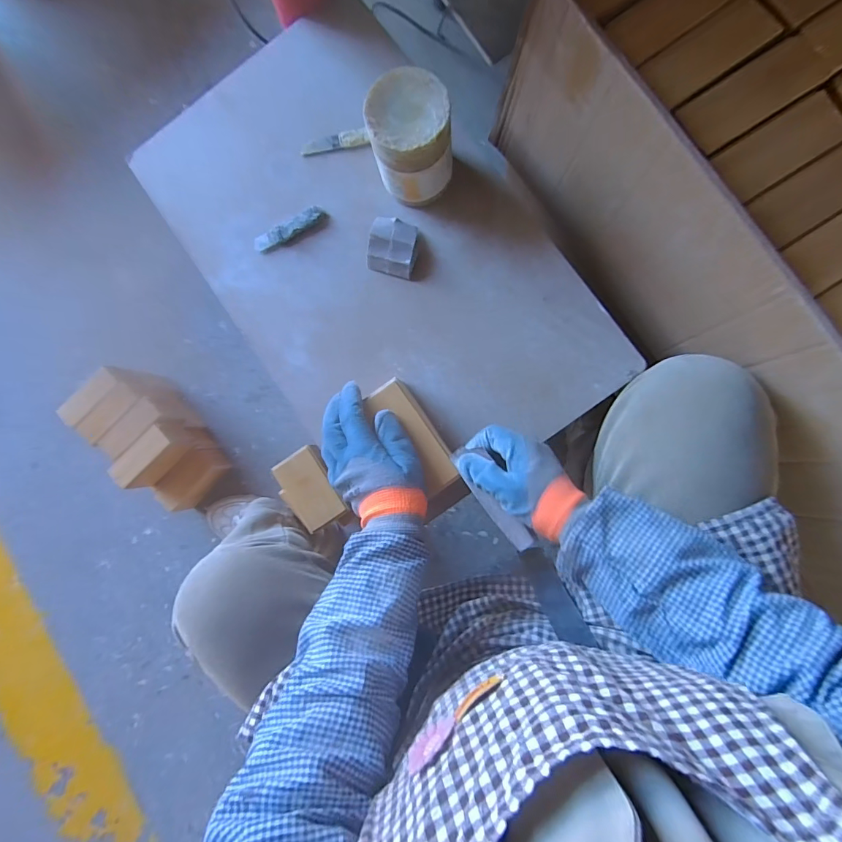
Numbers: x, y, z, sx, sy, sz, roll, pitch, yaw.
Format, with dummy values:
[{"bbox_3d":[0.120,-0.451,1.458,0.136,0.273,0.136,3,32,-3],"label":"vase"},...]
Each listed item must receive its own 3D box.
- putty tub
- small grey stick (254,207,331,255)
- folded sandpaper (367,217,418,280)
[{"bbox_3d":[-0.009,-0.293,0.469,0.080,0.105,0.081,0,87,5],"label":"putty tub"},{"bbox_3d":[-0.158,-0.231,0.529,0.093,0.008,0.021,-27,85,3],"label":"small grey stick"},{"bbox_3d":[-0.032,-0.203,0.510,0.054,0.019,0.060,15,88,6],"label":"folded sandpaper"}]

